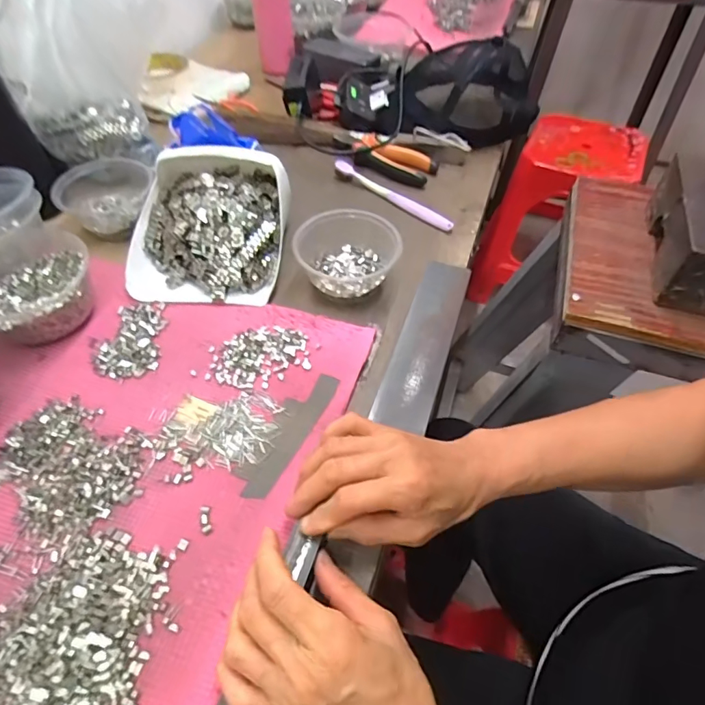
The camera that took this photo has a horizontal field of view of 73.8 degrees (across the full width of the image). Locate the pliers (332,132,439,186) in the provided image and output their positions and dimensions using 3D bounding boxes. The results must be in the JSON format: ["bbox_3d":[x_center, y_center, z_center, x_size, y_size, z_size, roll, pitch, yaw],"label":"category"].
[{"bbox_3d":[0.041,-0.272,0.643,0.152,0.017,0.067,27,56,17],"label":"pliers"}]

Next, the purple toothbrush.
[{"bbox_3d":[0.051,-0.201,0.588,0.179,0.019,0.016,35,59,22],"label":"purple toothbrush"}]

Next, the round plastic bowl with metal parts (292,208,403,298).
[{"bbox_3d":[-0.003,-0.103,0.490,0.103,0.048,0.091,10,53,6],"label":"round plastic bowl with metal parts"}]

